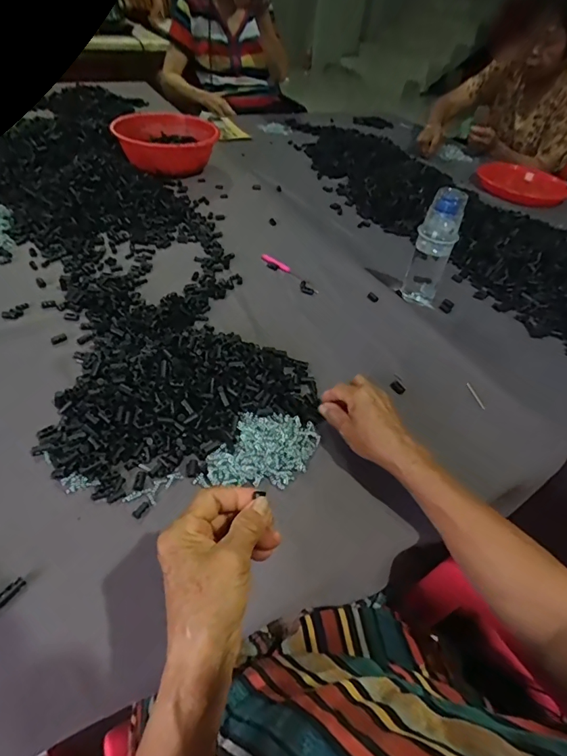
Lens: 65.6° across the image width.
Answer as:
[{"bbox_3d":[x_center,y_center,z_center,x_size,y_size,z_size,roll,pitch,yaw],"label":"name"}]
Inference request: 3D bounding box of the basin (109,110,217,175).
[{"bbox_3d":[-0.263,-0.520,0.996,0.208,0.097,0.208,5,44,-5],"label":"basin"}]

